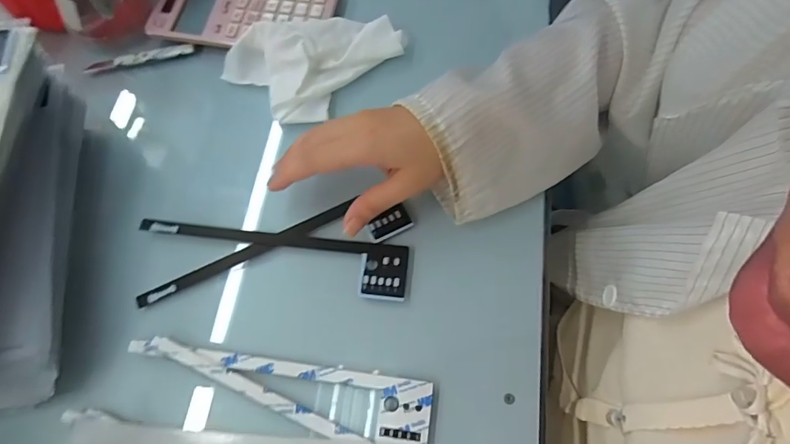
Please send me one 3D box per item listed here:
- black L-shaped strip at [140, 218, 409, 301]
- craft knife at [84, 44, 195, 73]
[{"bbox_3d":[-0.098,0.029,0.370,0.216,0.008,0.044,5,68,4],"label":"black L-shaped strip"},{"bbox_3d":[-0.252,-0.163,0.457,0.106,0.010,0.010,-11,66,-4],"label":"craft knife"}]

